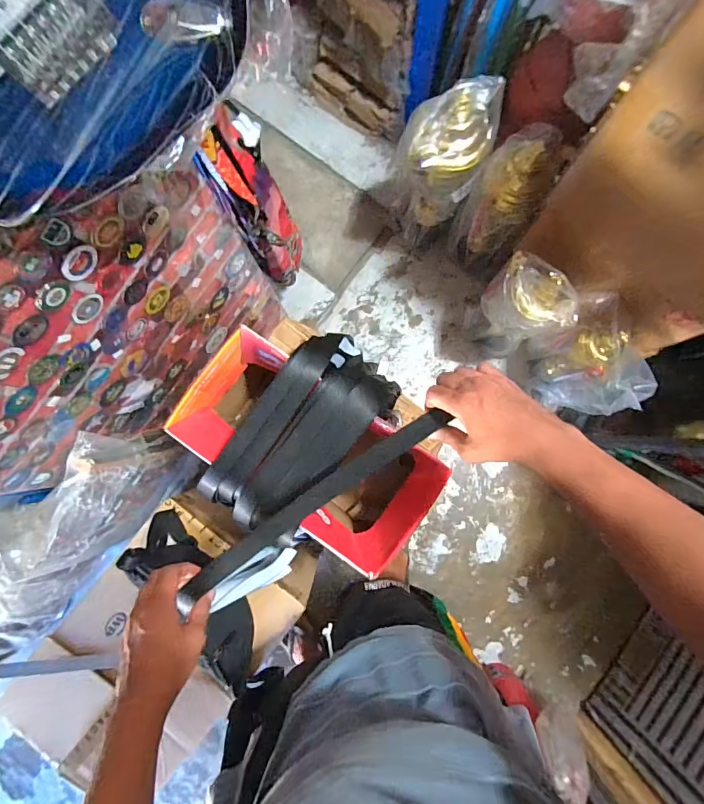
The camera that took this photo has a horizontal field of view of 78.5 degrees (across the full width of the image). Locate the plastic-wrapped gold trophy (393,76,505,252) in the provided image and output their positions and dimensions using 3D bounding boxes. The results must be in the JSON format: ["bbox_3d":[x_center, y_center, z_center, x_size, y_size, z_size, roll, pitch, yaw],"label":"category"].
[{"bbox_3d":[0.226,-0.615,1.159,0.203,0.502,0.199,15,86,2],"label":"plastic-wrapped gold trophy"}]

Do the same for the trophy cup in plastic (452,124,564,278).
[{"bbox_3d":[0.400,-0.534,1.156,0.174,0.444,0.210,27,86,3],"label":"trophy cup in plastic"}]

